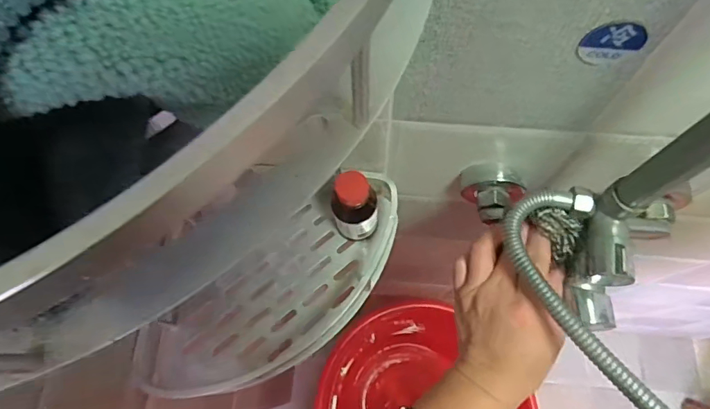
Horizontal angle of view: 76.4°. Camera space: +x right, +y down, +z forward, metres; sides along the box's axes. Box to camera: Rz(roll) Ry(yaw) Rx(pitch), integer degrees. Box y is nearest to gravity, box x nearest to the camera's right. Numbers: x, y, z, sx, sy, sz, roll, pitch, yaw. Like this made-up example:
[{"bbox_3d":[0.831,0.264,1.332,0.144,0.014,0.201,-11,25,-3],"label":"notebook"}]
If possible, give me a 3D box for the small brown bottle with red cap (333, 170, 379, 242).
[{"bbox_3d":[0.001,0.005,0.427,0.040,0.092,0.039,0,69,1],"label":"small brown bottle with red cap"}]

